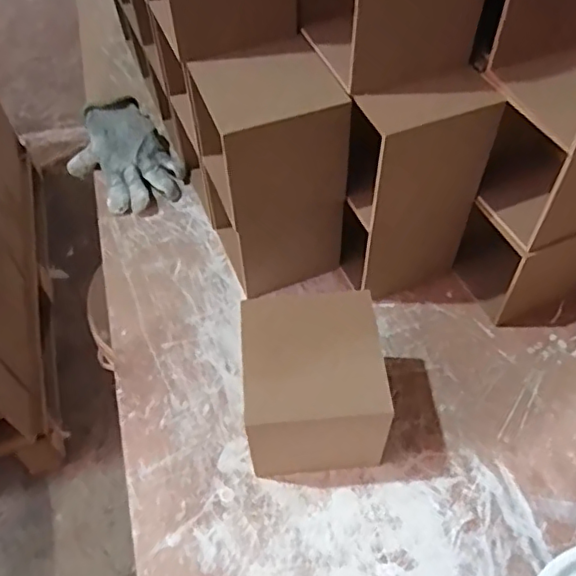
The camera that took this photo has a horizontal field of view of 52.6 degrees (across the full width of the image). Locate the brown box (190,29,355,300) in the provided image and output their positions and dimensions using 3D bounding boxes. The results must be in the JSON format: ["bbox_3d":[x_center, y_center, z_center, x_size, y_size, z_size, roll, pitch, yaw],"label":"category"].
[{"bbox_3d":[-0.015,-0.108,0.558,0.108,0.208,0.115,-21,54,-12],"label":"brown box"}]

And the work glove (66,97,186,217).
[{"bbox_3d":[-0.202,-0.165,0.723,0.120,0.040,0.173,-36,58,-21],"label":"work glove"}]

